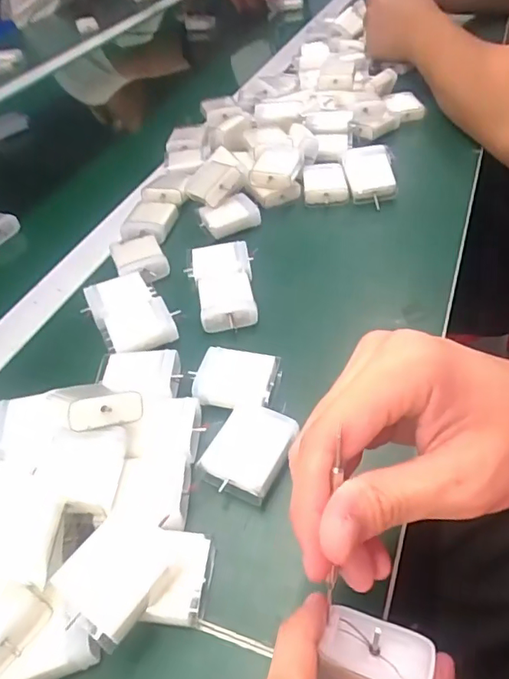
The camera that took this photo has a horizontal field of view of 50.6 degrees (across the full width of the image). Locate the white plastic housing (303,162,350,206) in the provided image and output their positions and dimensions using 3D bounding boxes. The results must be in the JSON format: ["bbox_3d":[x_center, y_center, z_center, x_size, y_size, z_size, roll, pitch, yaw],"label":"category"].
[{"bbox_3d":[0.069,-0.153,0.527,0.041,0.014,0.061,-4,43,6],"label":"white plastic housing"}]

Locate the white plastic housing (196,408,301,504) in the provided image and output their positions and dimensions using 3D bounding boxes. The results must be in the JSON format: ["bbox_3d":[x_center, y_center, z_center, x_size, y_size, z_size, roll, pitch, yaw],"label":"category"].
[{"bbox_3d":[-0.004,0.064,0.313,0.044,0.020,0.049,16,49,26],"label":"white plastic housing"}]

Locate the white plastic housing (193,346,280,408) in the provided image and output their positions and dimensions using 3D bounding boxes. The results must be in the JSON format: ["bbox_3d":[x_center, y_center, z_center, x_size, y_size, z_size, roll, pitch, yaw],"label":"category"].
[{"bbox_3d":[-0.012,0.025,0.352,0.052,0.012,0.040,6,45,17],"label":"white plastic housing"}]

